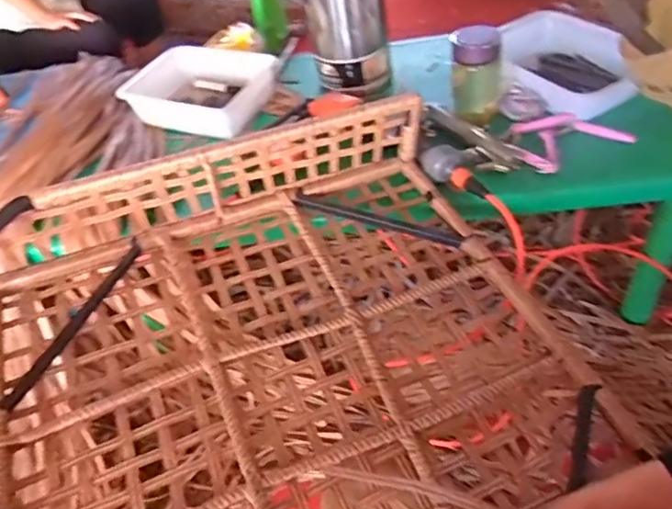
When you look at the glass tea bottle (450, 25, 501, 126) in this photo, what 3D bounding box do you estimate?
[{"bbox_3d":[0.238,-0.306,0.933,0.086,0.149,0.073,7,47,12],"label":"glass tea bottle"}]

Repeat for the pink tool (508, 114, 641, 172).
[{"bbox_3d":[0.370,-0.196,0.906,0.192,0.044,0.138,-21,44,-14],"label":"pink tool"}]

